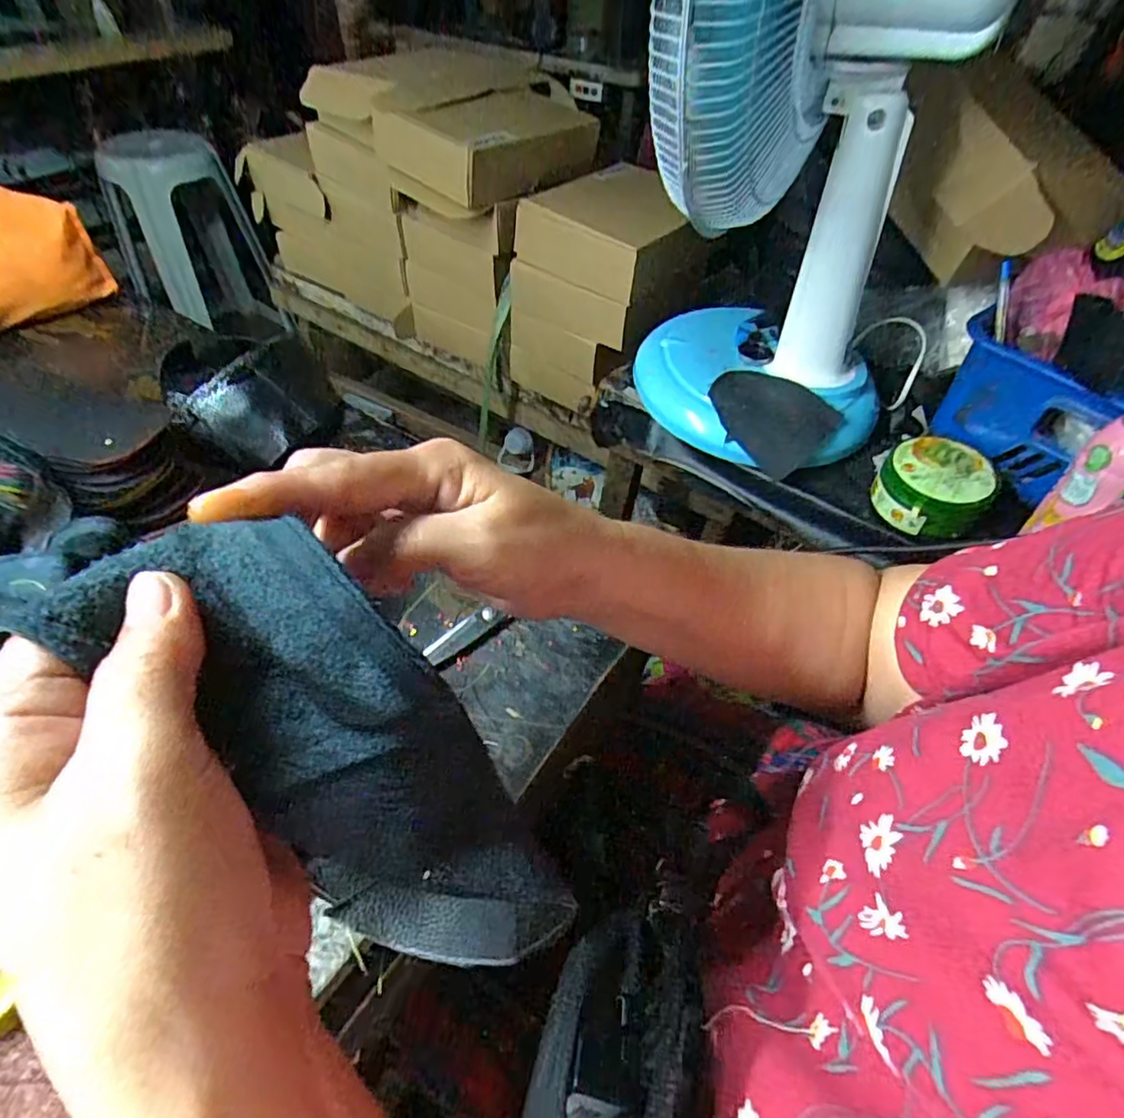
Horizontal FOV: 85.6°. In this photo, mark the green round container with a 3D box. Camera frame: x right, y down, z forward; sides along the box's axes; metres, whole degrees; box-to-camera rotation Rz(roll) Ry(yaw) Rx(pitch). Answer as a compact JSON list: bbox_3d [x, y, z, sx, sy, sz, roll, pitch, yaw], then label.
[{"bbox_3d":[0.379,-0.072,0.622,0.099,0.061,0.101,2,48,-3],"label":"green round container"}]

